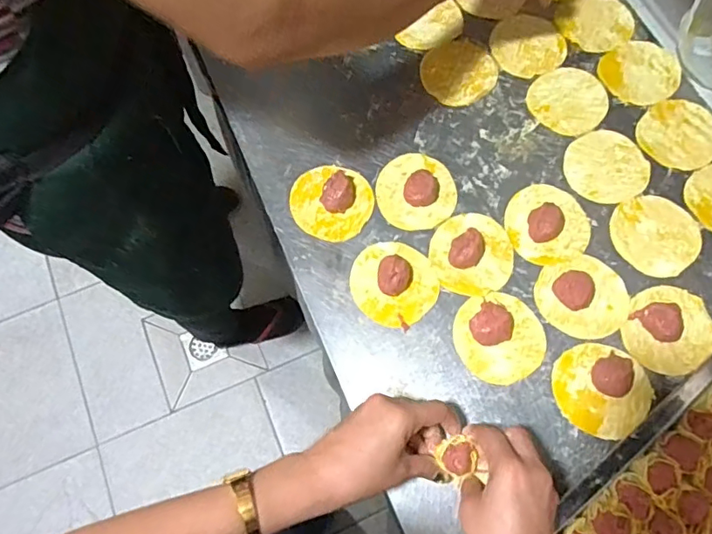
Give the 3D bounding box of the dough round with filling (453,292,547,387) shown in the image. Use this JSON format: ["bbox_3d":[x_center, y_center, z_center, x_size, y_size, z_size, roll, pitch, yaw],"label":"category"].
[{"bbox_3d":[0.134,0.063,0.497,0.082,0.021,0.083,-1,69,3],"label":"dough round with filling"}]

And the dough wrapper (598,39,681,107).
[{"bbox_3d":[0.319,-0.218,0.599,0.085,0.004,0.080,-1,69,3],"label":"dough wrapper"}]

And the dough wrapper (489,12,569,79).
[{"bbox_3d":[0.196,-0.253,0.614,0.081,0.004,0.083,-1,69,3],"label":"dough wrapper"}]

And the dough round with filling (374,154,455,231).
[{"bbox_3d":[0.062,-0.082,0.552,0.079,0.018,0.085,-1,69,3],"label":"dough round with filling"}]

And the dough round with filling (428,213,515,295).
[{"bbox_3d":[0.114,-0.018,0.526,0.078,0.023,0.083,-1,69,3],"label":"dough round with filling"}]

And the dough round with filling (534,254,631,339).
[{"bbox_3d":[0.217,0.027,0.510,0.085,0.020,0.076,-17,69,-3],"label":"dough round with filling"}]

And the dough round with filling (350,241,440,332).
[{"bbox_3d":[0.036,0.012,0.517,0.084,0.023,0.079,-1,69,3],"label":"dough round with filling"}]

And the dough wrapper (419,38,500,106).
[{"bbox_3d":[0.116,-0.218,0.605,0.082,0.004,0.080,-23,70,-6],"label":"dough wrapper"}]

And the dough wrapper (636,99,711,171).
[{"bbox_3d":[0.345,-0.143,0.573,0.083,0.004,0.085,-1,69,3],"label":"dough wrapper"}]

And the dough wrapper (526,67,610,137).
[{"bbox_3d":[0.234,-0.184,0.591,0.081,0.004,0.083,-1,69,3],"label":"dough wrapper"}]

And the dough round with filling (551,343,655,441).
[{"bbox_3d":[0.221,0.109,0.481,0.083,0.017,0.079,-1,69,3],"label":"dough round with filling"}]

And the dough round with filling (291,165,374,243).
[{"bbox_3d":[-0.027,-0.070,0.549,0.083,0.023,0.076,-1,69,3],"label":"dough round with filling"}]

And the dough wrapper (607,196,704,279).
[{"bbox_3d":[0.297,-0.033,0.535,0.078,0.004,0.082,-1,69,3],"label":"dough wrapper"}]

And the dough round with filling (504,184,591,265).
[{"bbox_3d":[0.192,-0.049,0.538,0.079,0.019,0.080,-1,69,3],"label":"dough round with filling"}]

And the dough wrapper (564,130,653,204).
[{"bbox_3d":[0.263,-0.106,0.564,0.081,0.004,0.084,-1,69,3],"label":"dough wrapper"}]

